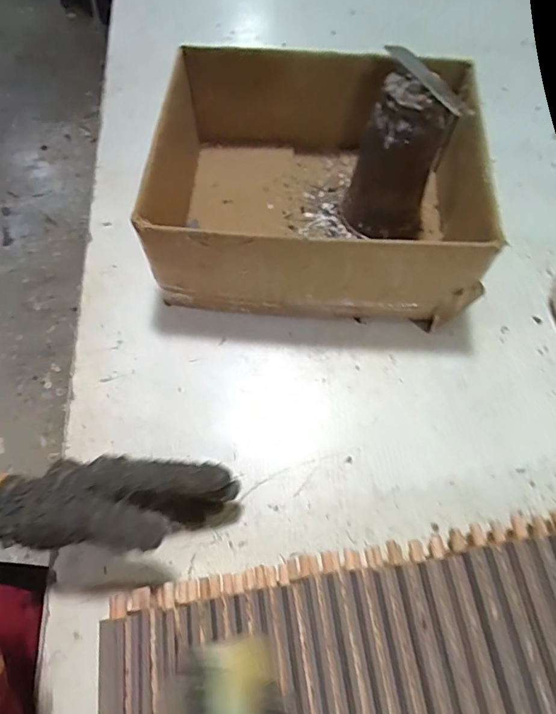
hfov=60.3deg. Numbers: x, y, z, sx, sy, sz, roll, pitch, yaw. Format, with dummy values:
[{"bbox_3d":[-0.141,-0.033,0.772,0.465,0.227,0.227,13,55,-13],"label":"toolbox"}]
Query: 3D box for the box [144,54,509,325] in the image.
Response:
[{"bbox_3d":[0.042,-0.185,0.496,0.311,0.151,0.261,3,65,2],"label":"box"}]

